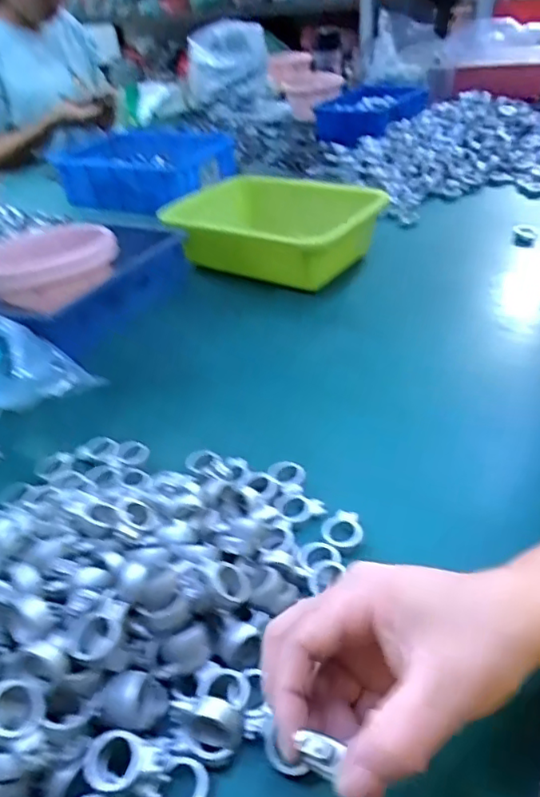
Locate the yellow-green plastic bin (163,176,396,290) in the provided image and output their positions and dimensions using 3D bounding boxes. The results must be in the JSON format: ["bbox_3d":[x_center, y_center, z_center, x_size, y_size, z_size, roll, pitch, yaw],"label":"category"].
[{"bbox_3d":[0.009,-0.215,0.750,0.255,0.093,0.194,16,42,27],"label":"yellow-green plastic bin"}]

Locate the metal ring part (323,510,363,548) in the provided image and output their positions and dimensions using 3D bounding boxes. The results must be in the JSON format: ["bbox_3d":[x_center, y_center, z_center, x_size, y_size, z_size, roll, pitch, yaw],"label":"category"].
[{"bbox_3d":[0.050,0.088,0.392,0.026,0.007,0.032,6,38,17],"label":"metal ring part"}]

